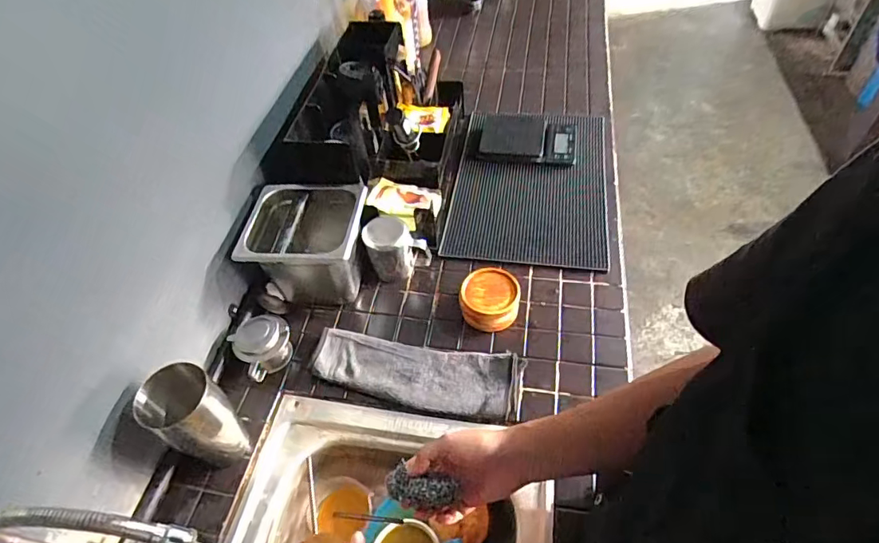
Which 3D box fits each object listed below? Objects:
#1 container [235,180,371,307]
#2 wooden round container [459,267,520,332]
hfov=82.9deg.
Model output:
[{"bbox_3d":[-0.211,-0.037,0.811,0.166,0.146,0.153,4,52,8],"label":"container"},{"bbox_3d":[0.079,0.043,0.792,0.090,0.050,0.089,-2,51,3],"label":"wooden round container"}]

